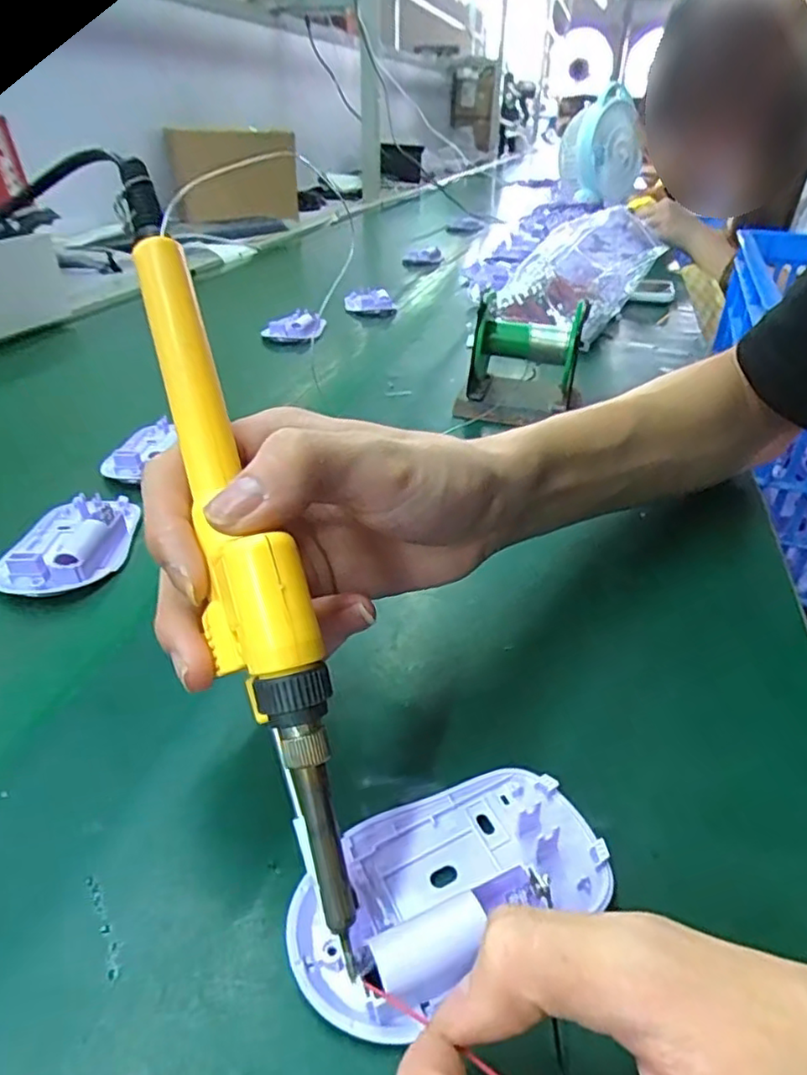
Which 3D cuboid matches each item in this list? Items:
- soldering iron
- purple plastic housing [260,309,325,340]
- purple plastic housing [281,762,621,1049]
[{"bbox_3d":[-0.050,-0.010,0.185,0.018,0.026,0.241,-14,71,-20],"label":"soldering iron"},{"bbox_3d":[-0.118,-0.230,0.689,0.064,0.020,0.045,-1,33,-4],"label":"purple plastic housing"},{"bbox_3d":[0.012,0.102,0.195,0.096,0.016,0.056,-18,38,-26],"label":"purple plastic housing"}]

